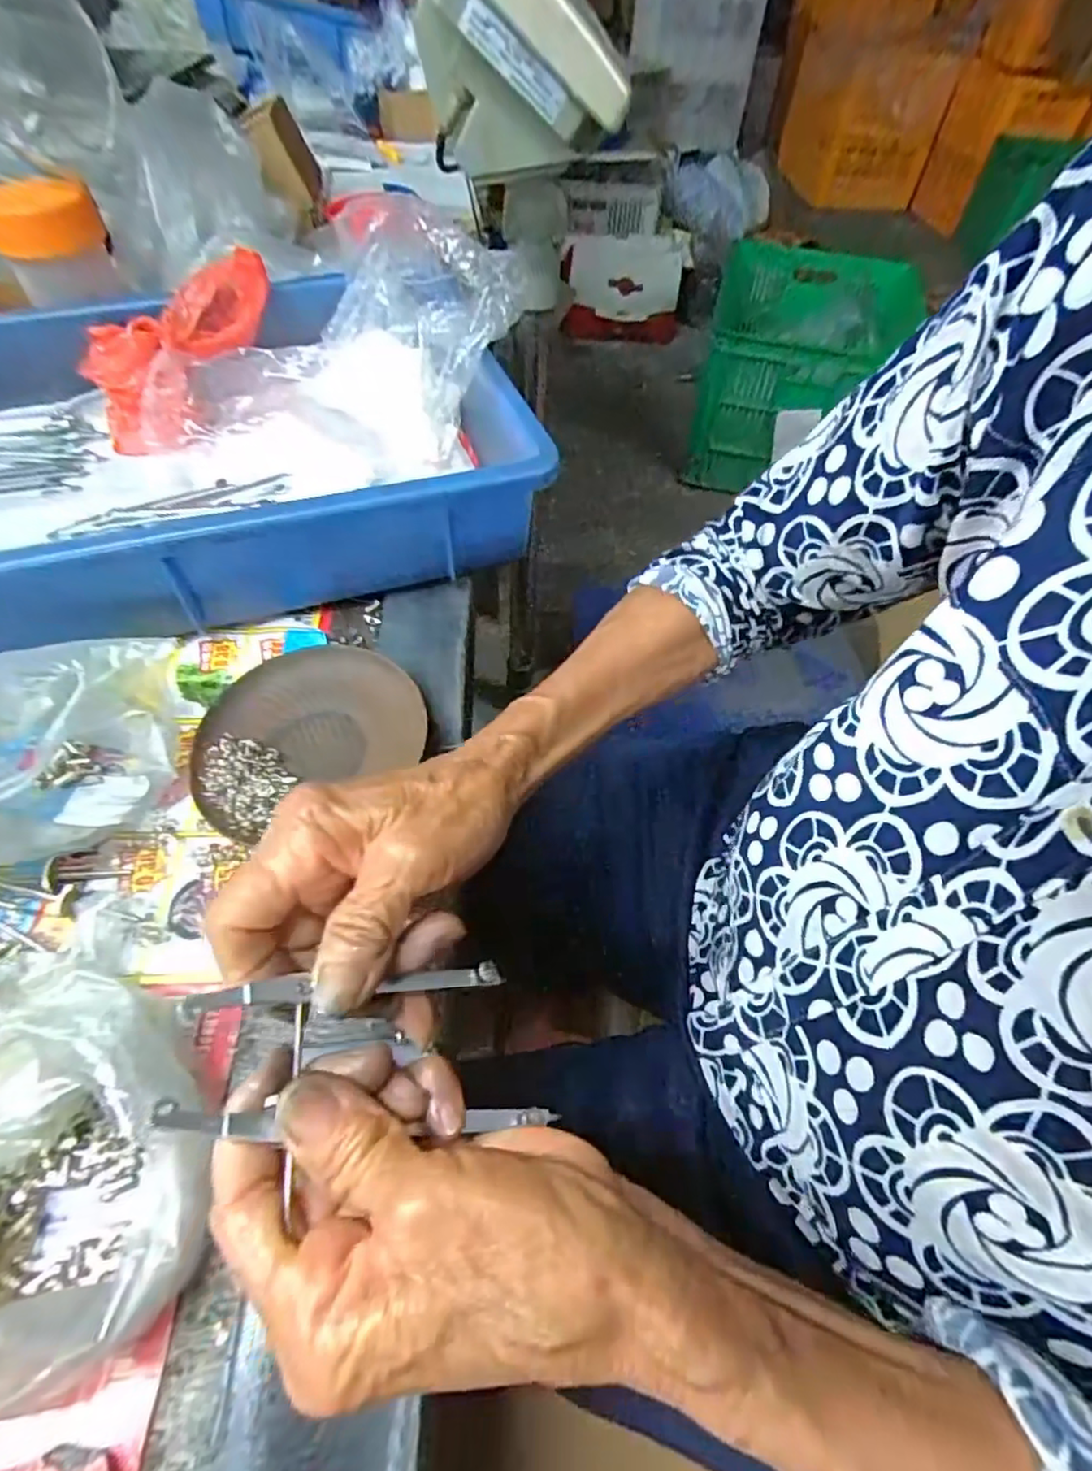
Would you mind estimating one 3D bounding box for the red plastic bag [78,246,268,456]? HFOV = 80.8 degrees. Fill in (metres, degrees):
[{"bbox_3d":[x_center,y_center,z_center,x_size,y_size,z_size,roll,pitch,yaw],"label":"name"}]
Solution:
[{"bbox_3d":[-0.266,-0.279,0.464,0.089,0.056,0.156,27,80,17],"label":"red plastic bag"}]

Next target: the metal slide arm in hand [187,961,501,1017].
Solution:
[{"bbox_3d":[-0.059,0.084,0.217,0.120,0.004,0.008,18,37,-47],"label":"metal slide arm in hand"}]

